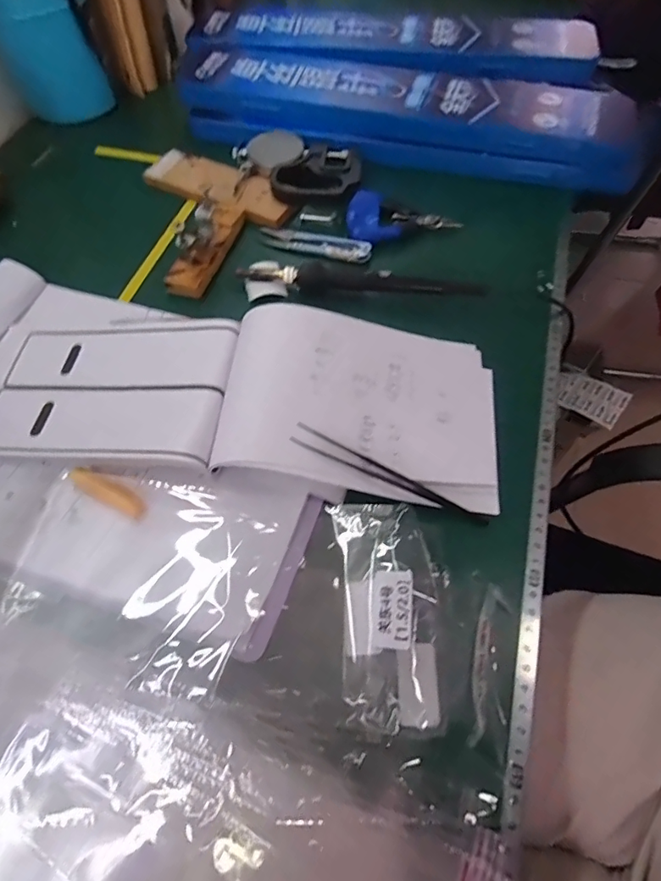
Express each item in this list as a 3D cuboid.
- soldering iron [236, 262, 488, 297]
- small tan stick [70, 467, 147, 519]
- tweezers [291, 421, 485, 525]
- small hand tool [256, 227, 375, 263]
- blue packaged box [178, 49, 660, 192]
[{"bbox_3d":[0.023,-0.129,0.390,0.192,0.020,0.019,6,61,4],"label":"soldering iron"},{"bbox_3d":[-0.140,0.033,0.306,0.055,0.006,0.015,23,64,14],"label":"small tan stick"},{"bbox_3d":[0.038,0.023,0.299,0.131,0.008,0.014,26,64,-3],"label":"tweezers"},{"bbox_3d":[-0.014,-0.174,0.424,0.100,0.013,0.024,18,63,11],"label":"small hand tool"},{"bbox_3d":[0.067,-0.328,0.478,0.466,0.049,0.110,11,61,7],"label":"blue packaged box"}]

